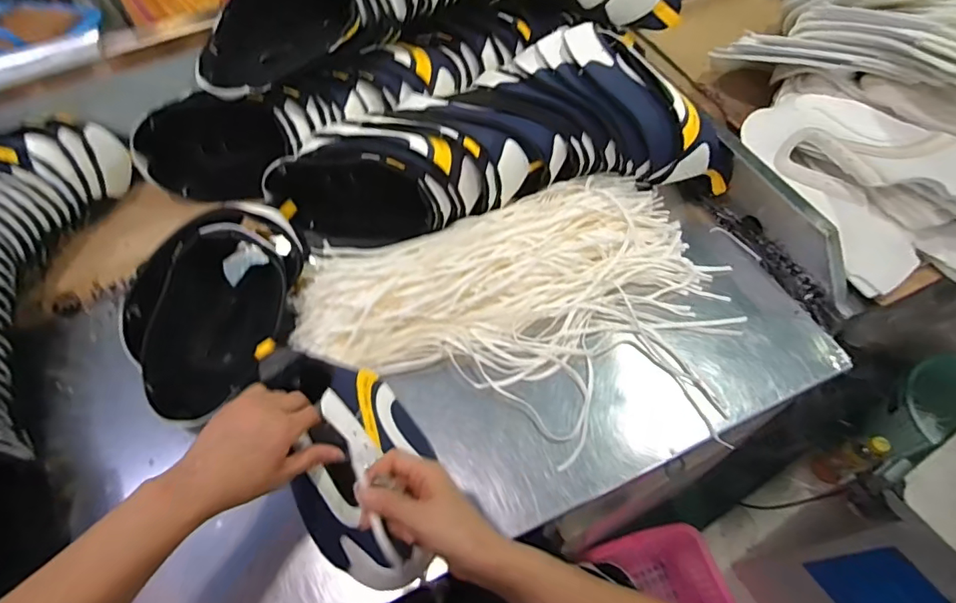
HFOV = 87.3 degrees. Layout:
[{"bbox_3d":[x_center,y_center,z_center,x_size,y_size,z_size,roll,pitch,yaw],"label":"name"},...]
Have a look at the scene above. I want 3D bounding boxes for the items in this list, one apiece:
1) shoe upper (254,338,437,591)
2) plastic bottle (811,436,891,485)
[{"bbox_3d":[-0.122,0.142,0.484,0.132,0.092,0.241,-20,59,-8],"label":"shoe upper"},{"bbox_3d":[0.773,0.333,1.046,0.056,0.200,0.052,-2,58,3],"label":"plastic bottle"}]

